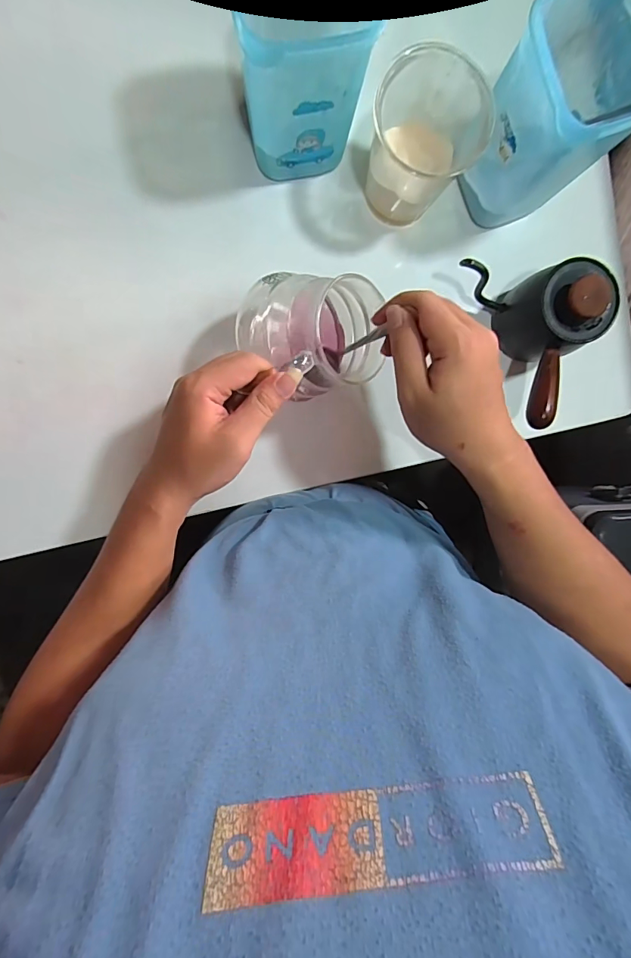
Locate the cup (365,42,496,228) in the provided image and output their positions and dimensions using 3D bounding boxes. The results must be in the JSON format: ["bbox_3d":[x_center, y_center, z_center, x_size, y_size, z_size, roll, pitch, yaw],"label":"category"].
[{"bbox_3d":[0.088,-0.286,0.374,0.086,0.097,0.084,11,94,-6],"label":"cup"}]

